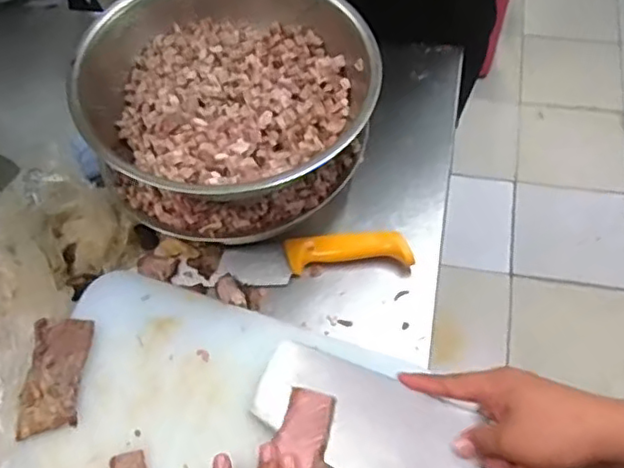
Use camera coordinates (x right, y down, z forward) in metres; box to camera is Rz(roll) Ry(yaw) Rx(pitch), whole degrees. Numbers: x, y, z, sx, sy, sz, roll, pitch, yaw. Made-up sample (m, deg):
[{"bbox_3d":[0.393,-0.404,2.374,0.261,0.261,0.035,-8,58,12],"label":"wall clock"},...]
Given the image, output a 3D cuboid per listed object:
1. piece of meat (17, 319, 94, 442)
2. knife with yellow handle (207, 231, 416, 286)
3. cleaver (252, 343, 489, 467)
[{"bbox_3d":[-0.255,0.140,0.630,0.053,0.018,0.117,-4,58,3],"label":"piece of meat"},{"bbox_3d":[-0.003,0.025,0.705,0.218,0.027,0.045,-8,58,0],"label":"knife with yellow handle"},{"bbox_3d":[0.090,0.184,0.557,0.319,0.018,0.095,20,61,30],"label":"cleaver"}]

